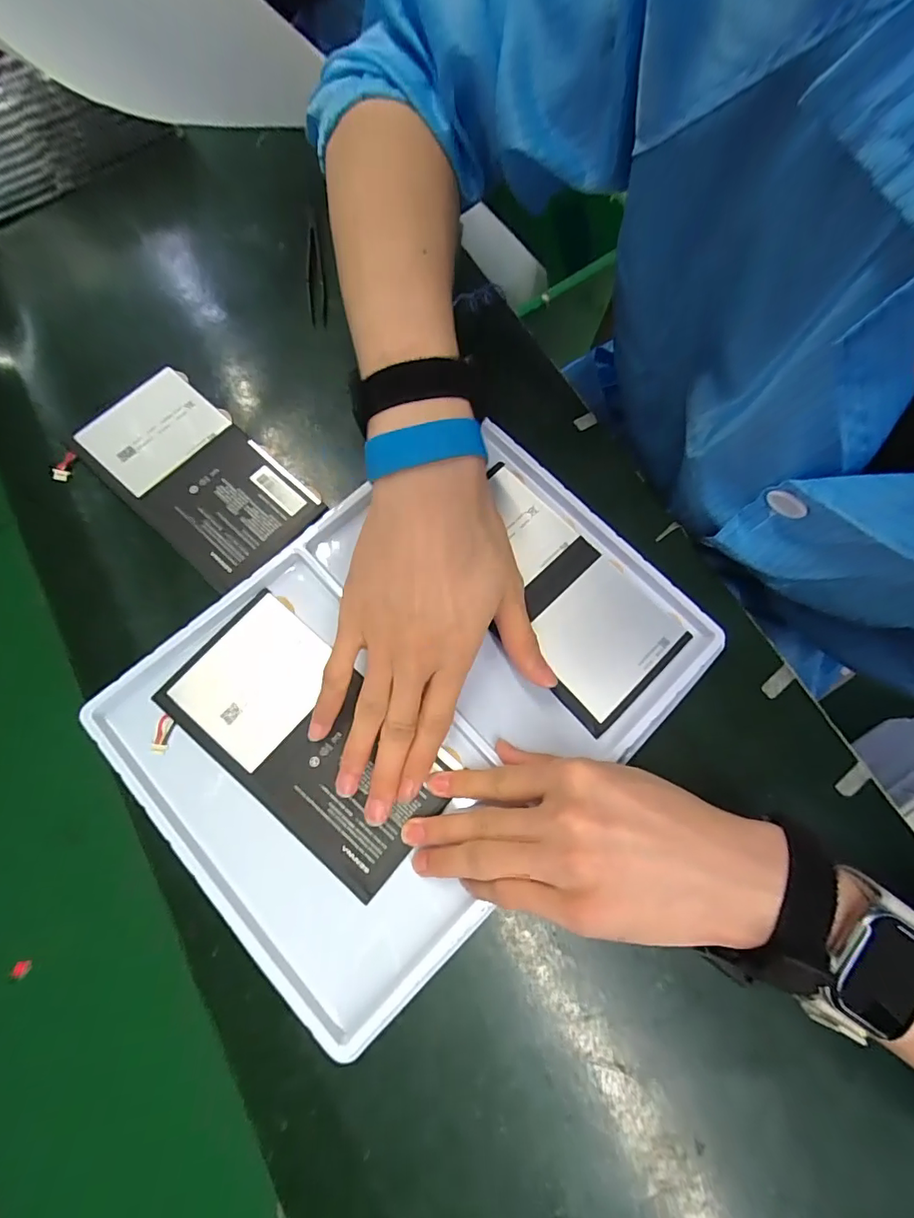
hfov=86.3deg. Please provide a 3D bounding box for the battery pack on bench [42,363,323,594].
[{"bbox_3d":[-0.181,-0.092,0.335,0.165,0.004,0.094,40,77,8],"label":"battery pack on bench"}]

